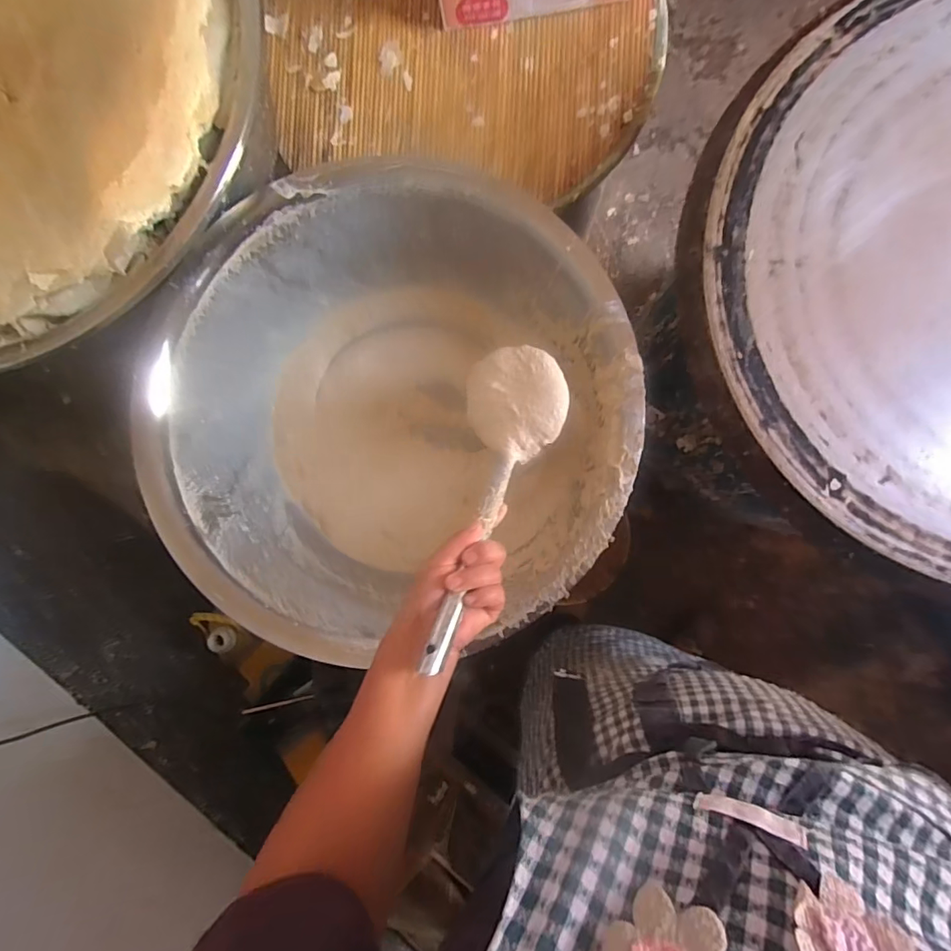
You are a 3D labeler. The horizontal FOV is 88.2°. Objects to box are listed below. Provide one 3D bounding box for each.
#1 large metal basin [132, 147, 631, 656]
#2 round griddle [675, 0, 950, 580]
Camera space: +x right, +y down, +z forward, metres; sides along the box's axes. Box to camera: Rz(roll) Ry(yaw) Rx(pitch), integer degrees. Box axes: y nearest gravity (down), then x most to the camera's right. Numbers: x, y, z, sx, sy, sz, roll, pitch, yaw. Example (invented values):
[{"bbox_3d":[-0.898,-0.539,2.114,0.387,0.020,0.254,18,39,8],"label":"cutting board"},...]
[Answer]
[{"bbox_3d":[-0.090,-0.071,0.609,0.527,0.177,0.527,0,88,5],"label":"large metal basin"},{"bbox_3d":[0.531,-0.206,0.461,0.626,0.037,0.574,0,88,5],"label":"round griddle"}]

